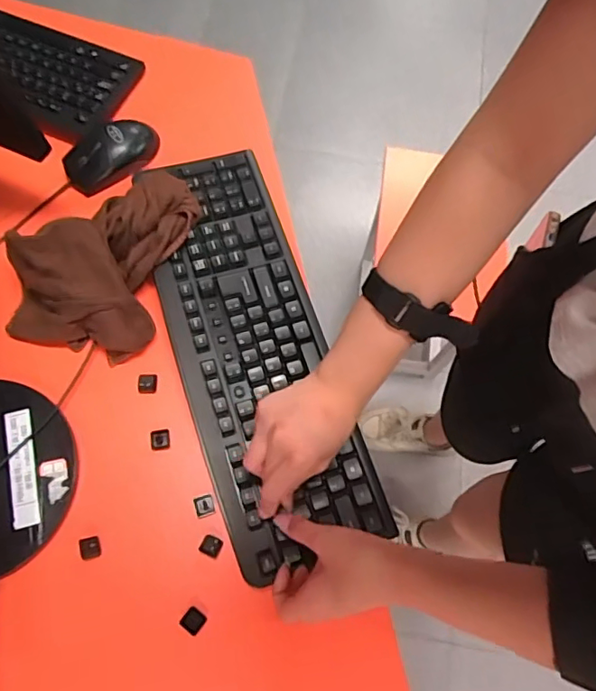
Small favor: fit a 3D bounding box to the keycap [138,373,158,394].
[{"bbox_3d":[-0.146,0.037,0.515,0.019,0.004,0.019,-1,69,-2],"label":"keycap"}]

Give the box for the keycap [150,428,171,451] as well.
[{"bbox_3d":[-0.130,0.089,0.499,0.017,0.005,0.018,-4,70,-3],"label":"keycap"}]

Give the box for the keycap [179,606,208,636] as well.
[{"bbox_3d":[-0.088,0.231,0.444,0.018,0.007,0.017,36,73,11],"label":"keycap"}]

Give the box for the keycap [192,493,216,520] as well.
[{"bbox_3d":[-0.085,0.144,0.478,0.017,0.011,0.018,-18,71,-8],"label":"keycap"}]

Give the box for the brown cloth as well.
[{"bbox_3d":[-0.190,-0.095,0.508,0.139,0.087,0.196,19,70,6],"label":"brown cloth"}]

